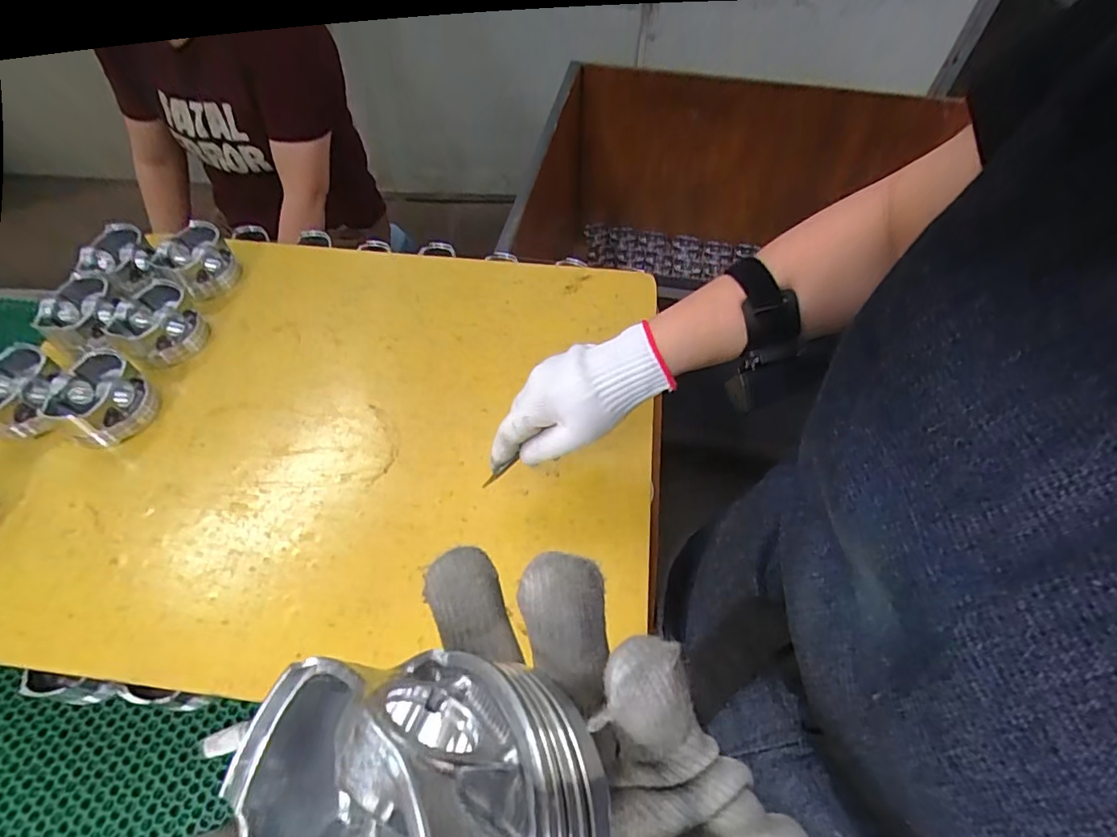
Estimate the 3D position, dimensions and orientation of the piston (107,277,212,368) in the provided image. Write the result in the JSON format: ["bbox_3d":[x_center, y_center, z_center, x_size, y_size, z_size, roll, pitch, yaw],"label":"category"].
[{"bbox_3d":[-0.426,-0.100,0.574,0.076,0.054,0.076,0,57,0],"label":"piston"}]

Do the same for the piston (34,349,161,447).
[{"bbox_3d":[-0.438,-0.018,0.513,0.072,0.049,0.079,1,56,-1],"label":"piston"}]

